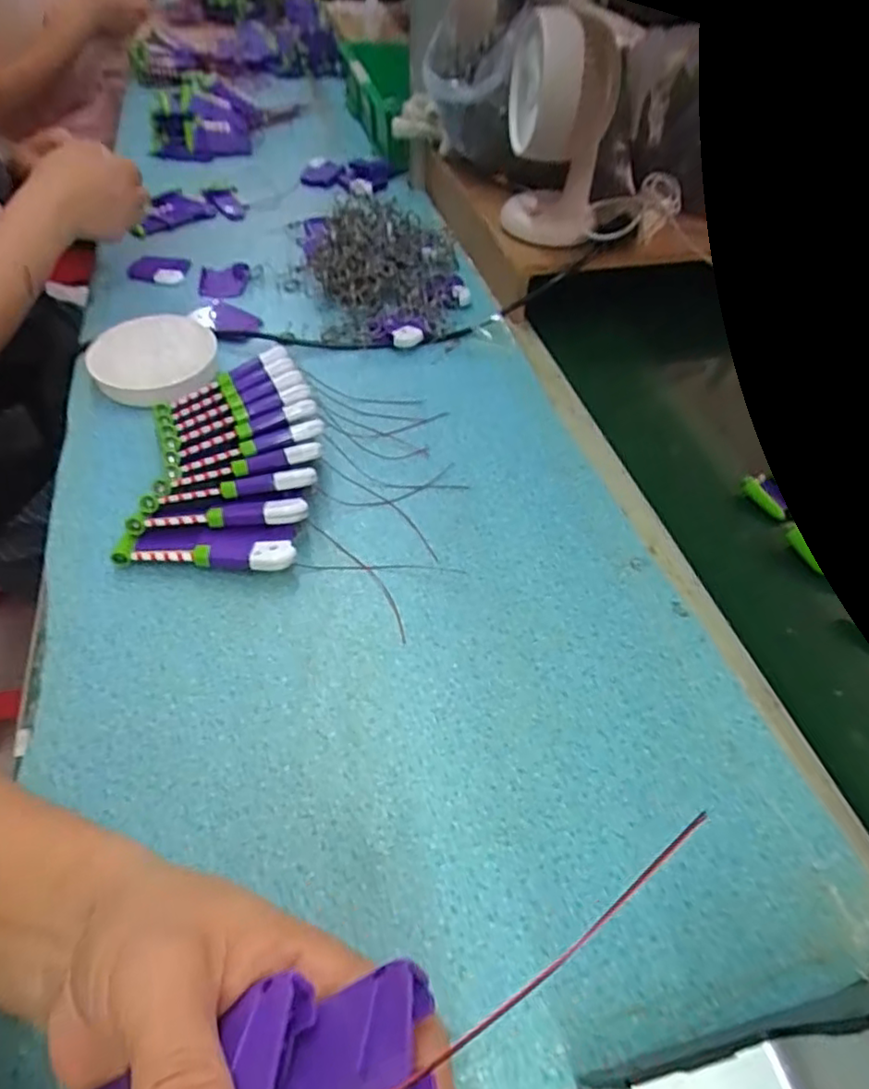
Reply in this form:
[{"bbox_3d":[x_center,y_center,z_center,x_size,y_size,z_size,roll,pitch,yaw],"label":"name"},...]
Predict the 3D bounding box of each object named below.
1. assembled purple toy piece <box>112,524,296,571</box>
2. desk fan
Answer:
[{"bbox_3d":[-0.153,0.005,0.421,0.115,0.022,0.031,-1,49,-4],"label":"assembled purple toy piece"},{"bbox_3d":[0.126,-0.402,0.634,0.092,0.171,0.121,-1,49,-4],"label":"desk fan"}]

